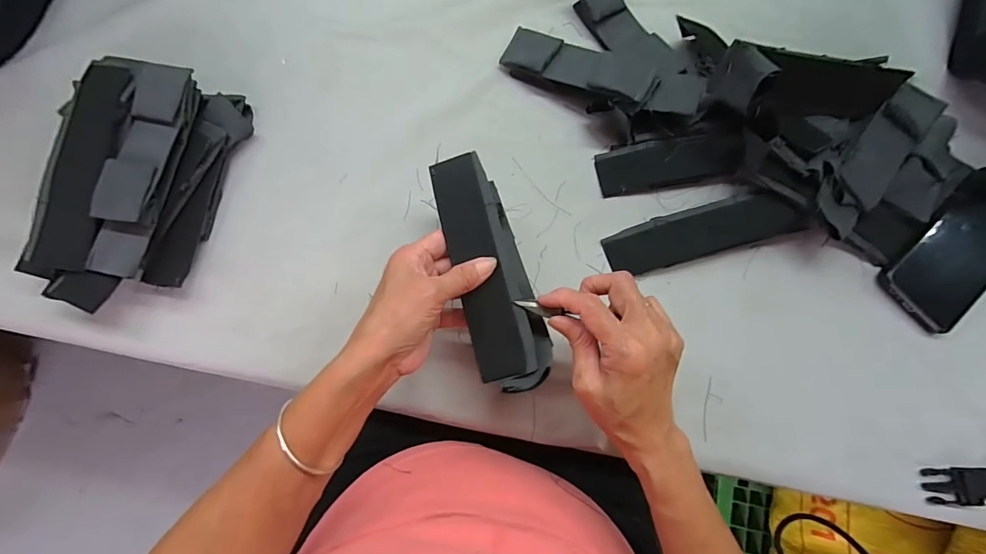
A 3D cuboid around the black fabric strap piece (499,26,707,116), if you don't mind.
[{"bbox_3d":[0.104,-0.200,0.408,0.189,0.045,0.056,28,81,4],"label":"black fabric strap piece"}]

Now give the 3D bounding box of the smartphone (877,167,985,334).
[{"bbox_3d":[0.446,-0.028,0.389,0.163,0.006,0.074,-44,83,-7],"label":"smartphone"}]

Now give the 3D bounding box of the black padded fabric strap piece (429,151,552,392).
[{"bbox_3d":[-0.003,-0.008,0.332,0.056,0.031,0.191,-17,77,-1],"label":"black padded fabric strap piece"}]

